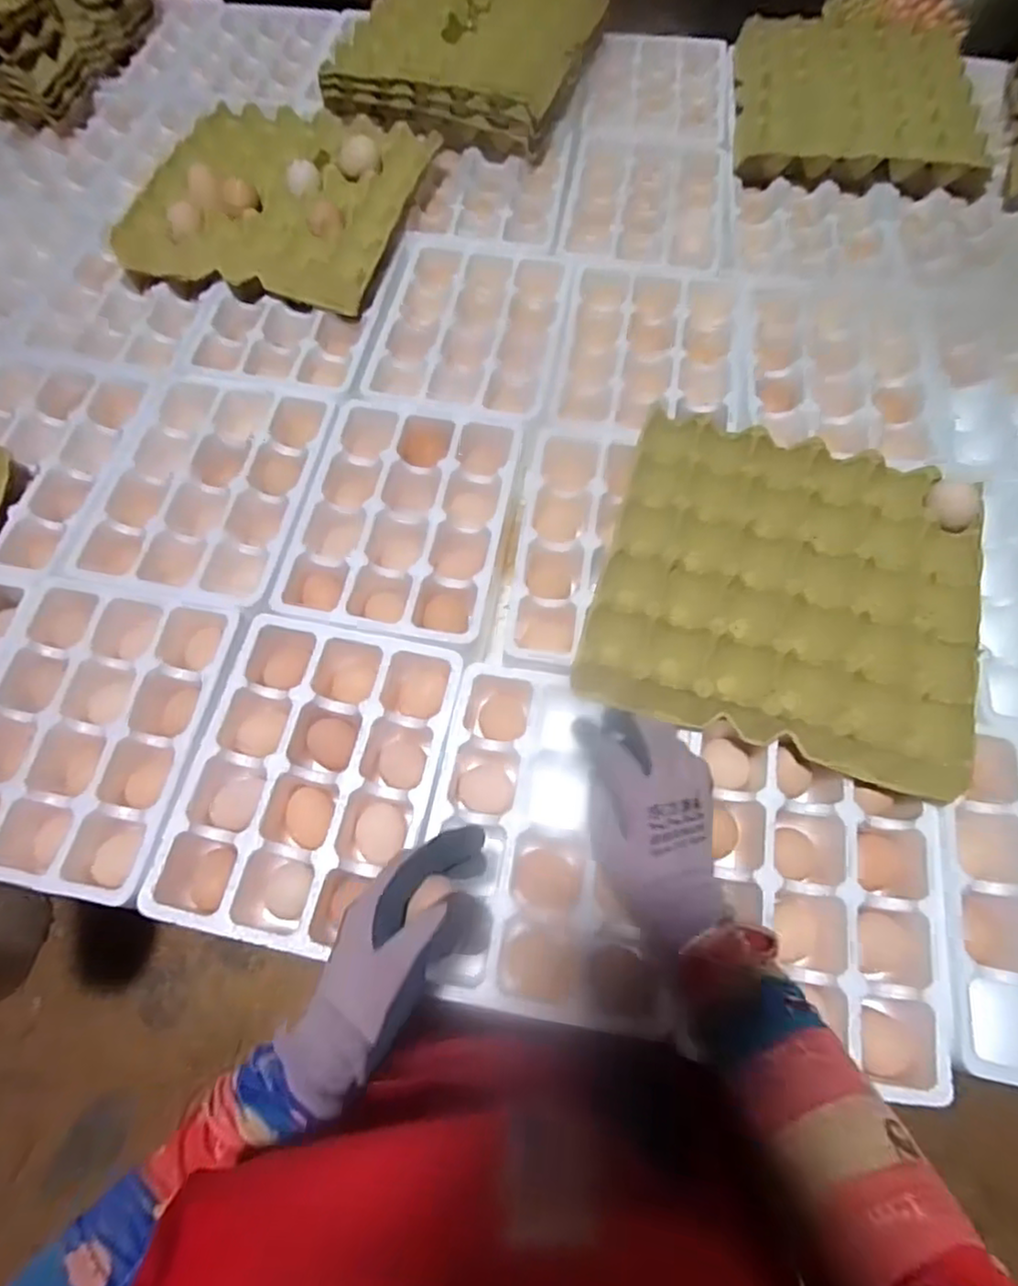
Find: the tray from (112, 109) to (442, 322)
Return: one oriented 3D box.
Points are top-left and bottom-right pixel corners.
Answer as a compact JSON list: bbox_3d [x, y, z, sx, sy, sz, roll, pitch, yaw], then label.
[{"bbox_3d":[-0.249,-0.511,0.752,0.291,0.058,0.298,16,67,7],"label":"tray"}]

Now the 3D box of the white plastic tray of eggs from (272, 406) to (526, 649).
[{"bbox_3d":[-0.094,-0.112,0.610,0.179,0.042,0.231,10,67,4],"label":"white plastic tray of eggs"}]

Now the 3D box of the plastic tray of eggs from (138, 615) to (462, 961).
[{"bbox_3d":[-0.150,0.106,0.520,0.182,0.049,0.241,11,67,5],"label":"plastic tray of eggs"}]

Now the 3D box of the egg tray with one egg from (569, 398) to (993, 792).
[{"bbox_3d":[0.221,-0.046,0.529,0.279,0.043,0.259,17,67,7],"label":"egg tray with one egg"}]

